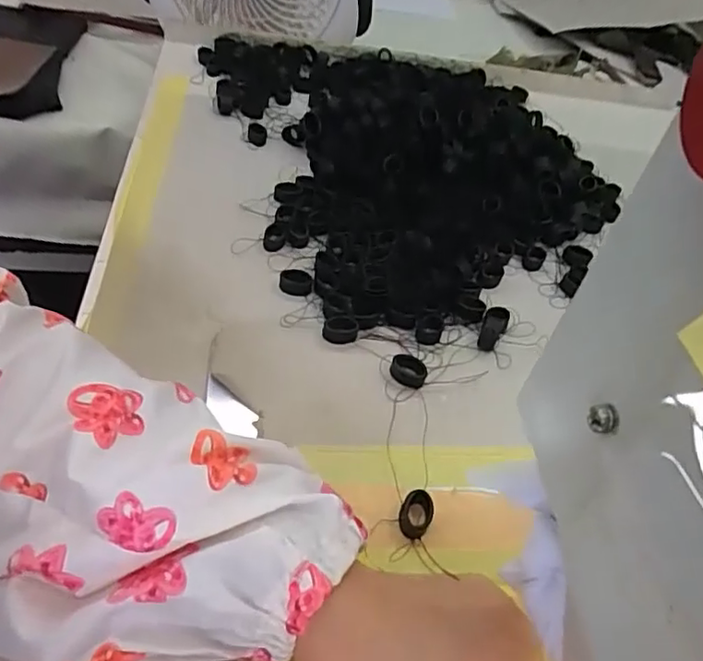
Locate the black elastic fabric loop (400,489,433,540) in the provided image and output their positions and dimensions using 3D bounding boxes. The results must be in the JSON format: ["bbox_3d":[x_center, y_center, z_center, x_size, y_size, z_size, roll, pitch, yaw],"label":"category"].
[{"bbox_3d":[0.030,0.086,0.282,0.015,0.007,0.021,18,47,10],"label":"black elastic fabric loop"}]

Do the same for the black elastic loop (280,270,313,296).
[{"bbox_3d":[-0.035,-0.031,0.381,0.019,0.006,0.017,-6,48,-12],"label":"black elastic loop"}]

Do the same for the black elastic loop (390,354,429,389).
[{"bbox_3d":[0.033,0.022,0.343,0.021,0.008,0.015,21,48,13],"label":"black elastic loop"}]

